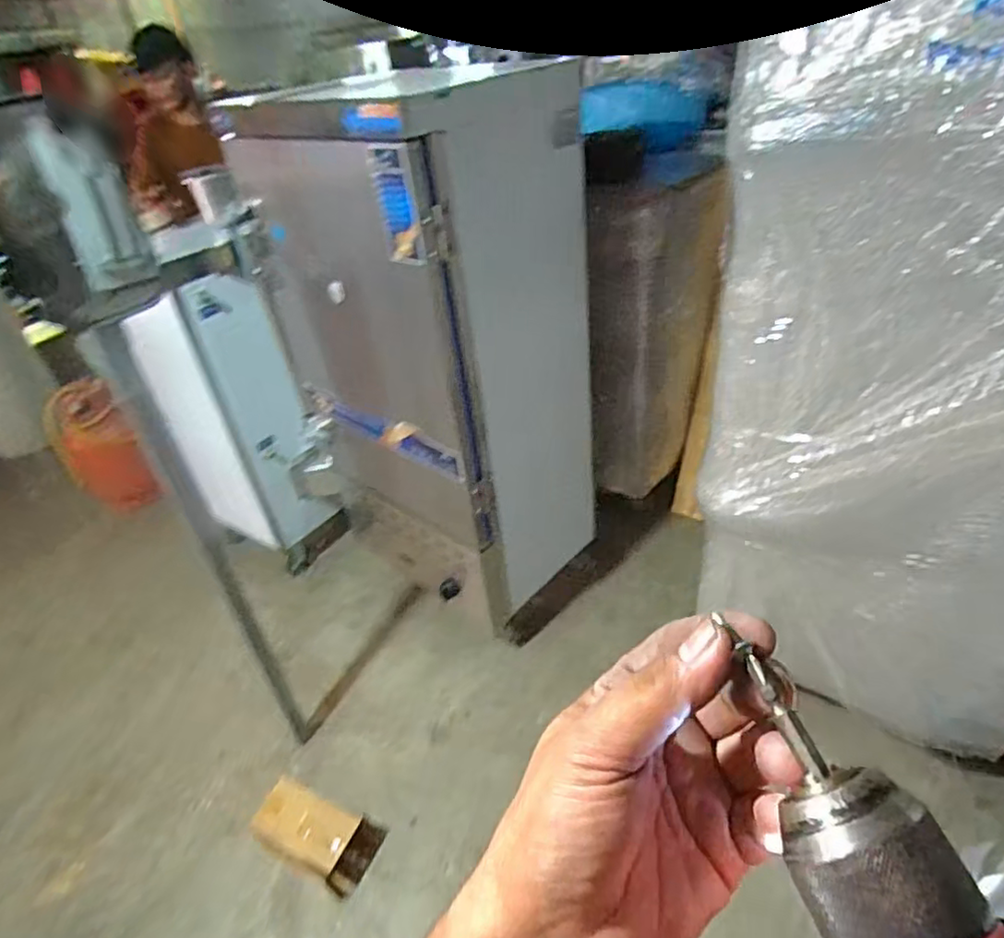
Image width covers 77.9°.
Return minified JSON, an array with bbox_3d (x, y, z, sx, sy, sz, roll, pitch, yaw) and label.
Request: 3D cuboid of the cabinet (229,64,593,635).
[{"bbox_3d":[-0.187,-0.305,1.729,0.748,1.225,0.511,26,48,37],"label":"cabinet"}]

